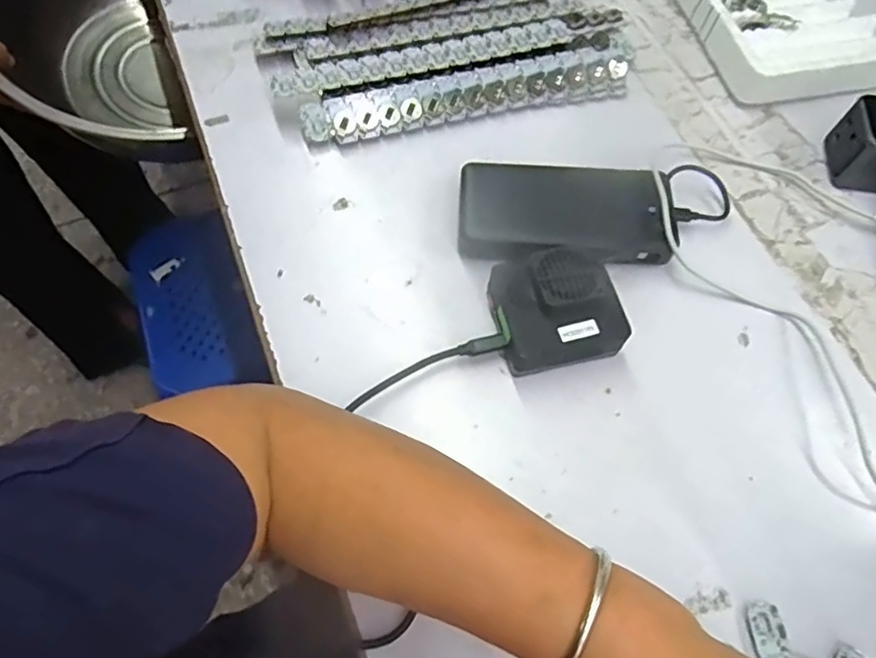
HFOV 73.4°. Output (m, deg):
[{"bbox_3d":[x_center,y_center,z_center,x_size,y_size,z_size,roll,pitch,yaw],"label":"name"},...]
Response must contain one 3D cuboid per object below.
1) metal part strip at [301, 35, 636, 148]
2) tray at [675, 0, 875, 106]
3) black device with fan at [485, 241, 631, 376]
[{"bbox_3d":[0.033,-0.196,0.492,0.286,0.023,0.040,-14,65,-8],"label":"metal part strip"},{"bbox_3d":[0.309,-0.293,0.539,0.154,0.035,0.215,-11,64,-6],"label":"tray"},{"bbox_3d":[0.077,-0.013,0.393,0.075,0.047,0.074,-13,65,-7],"label":"black device with fan"}]

